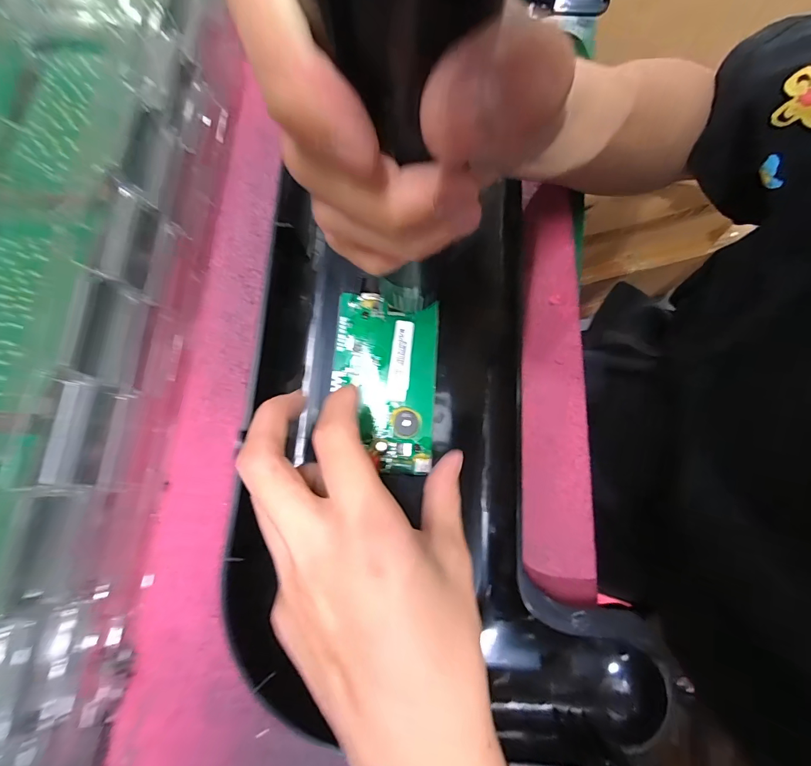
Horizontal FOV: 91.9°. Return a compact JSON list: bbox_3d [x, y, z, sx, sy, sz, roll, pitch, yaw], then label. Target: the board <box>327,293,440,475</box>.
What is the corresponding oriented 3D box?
[{"bbox_3d":[-0.013,-0.002,0.232,0.060,0.011,0.103,4,79,1],"label":"board"}]

